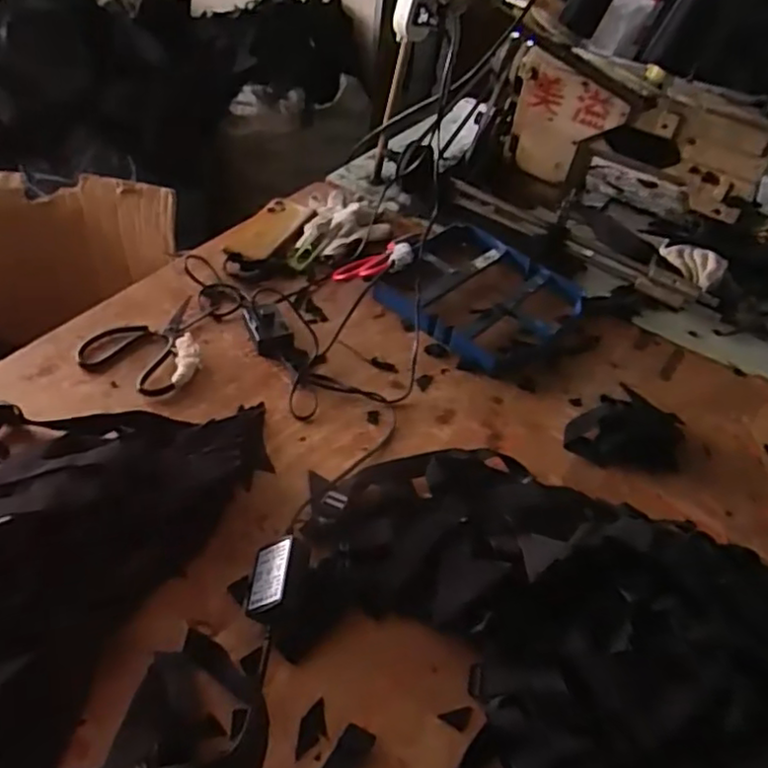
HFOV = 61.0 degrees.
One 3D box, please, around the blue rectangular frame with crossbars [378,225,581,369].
[{"bbox_3d":[0.131,-0.129,0.915,0.236,0.034,0.217,37,53,26],"label":"blue rectangular frame with crossbars"}]

